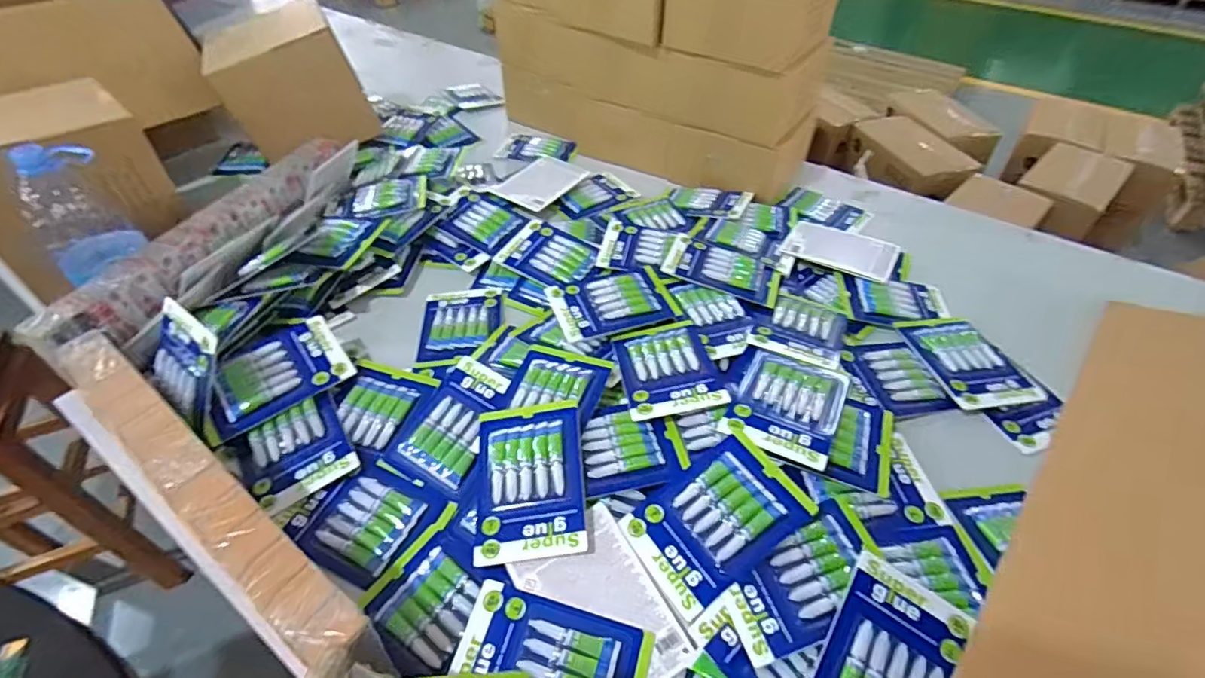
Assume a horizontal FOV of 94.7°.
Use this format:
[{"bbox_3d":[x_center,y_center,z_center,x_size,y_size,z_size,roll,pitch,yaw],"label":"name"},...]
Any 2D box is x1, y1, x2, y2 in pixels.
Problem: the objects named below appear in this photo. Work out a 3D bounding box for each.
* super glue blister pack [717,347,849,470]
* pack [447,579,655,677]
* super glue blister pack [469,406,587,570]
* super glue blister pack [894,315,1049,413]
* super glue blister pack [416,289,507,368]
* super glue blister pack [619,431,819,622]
[{"bbox_3d":[0.215,0.071,0.651,0.123,0.023,0.160,19,47,22],"label":"super glue blister pack"},{"bbox_3d":[-0.048,0.293,0.492,0.168,0.019,0.111,12,47,12],"label":"pack"},{"bbox_3d":[-0.078,0.146,0.593,0.115,0.014,0.167,-9,56,3],"label":"super glue blister pack"},{"bbox_3d":[0.499,0.026,0.766,0.128,0.017,0.171,-8,46,-8],"label":"super glue blister pack"},{"bbox_3d":[-0.205,-0.022,0.808,0.115,0.017,0.161,-5,45,-4],"label":"super glue blister pack"},{"bbox_3d":[0.114,0.179,0.564,0.171,0.015,0.114,-37,57,-11],"label":"super glue blister pack"}]

